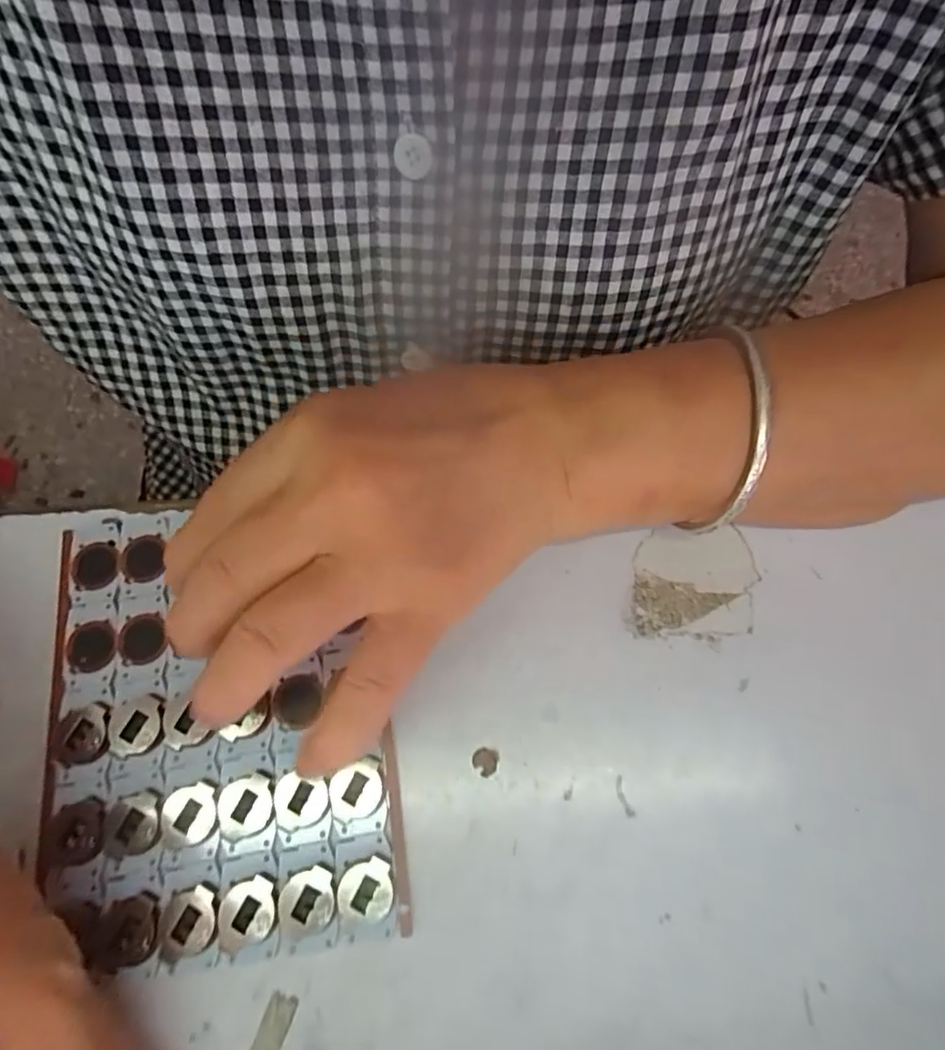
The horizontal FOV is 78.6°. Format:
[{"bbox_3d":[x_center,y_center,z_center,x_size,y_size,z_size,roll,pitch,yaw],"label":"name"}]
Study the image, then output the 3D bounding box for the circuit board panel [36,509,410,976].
[{"bbox_3d":[-0.088,0.064,0.199,0.112,0.006,0.148,-9,69,-4],"label":"circuit board panel"}]

